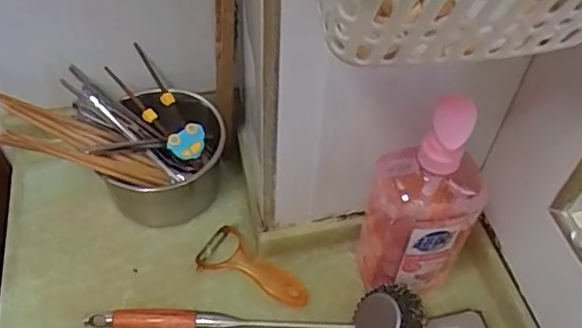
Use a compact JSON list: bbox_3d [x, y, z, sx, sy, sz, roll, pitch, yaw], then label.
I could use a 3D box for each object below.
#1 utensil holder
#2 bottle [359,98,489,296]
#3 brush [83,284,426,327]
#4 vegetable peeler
[{"bbox_3d":[-0.143,-0.002,0.684,0.127,0.103,0.138,1,50,-1],"label":"utensil holder"},{"bbox_3d":[0.125,0.031,0.537,0.098,0.246,0.084,12,51,8],"label":"bottle"},{"bbox_3d":[-0.037,0.167,0.567,0.325,0.057,0.076,-2,50,-4],"label":"brush"},{"bbox_3d":[-0.039,0.115,0.642,0.132,0.012,0.063,23,55,18],"label":"vegetable peeler"}]

